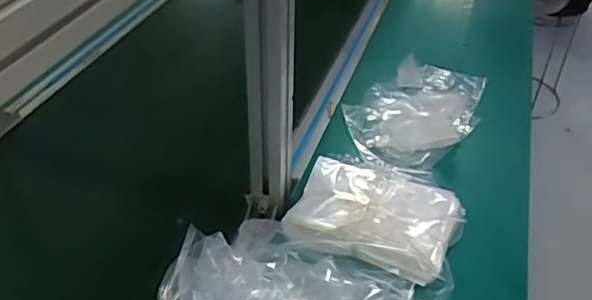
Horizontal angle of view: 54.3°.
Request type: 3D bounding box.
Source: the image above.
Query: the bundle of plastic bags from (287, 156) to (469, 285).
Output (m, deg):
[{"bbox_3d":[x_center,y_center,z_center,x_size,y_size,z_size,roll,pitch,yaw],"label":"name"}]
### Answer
[{"bbox_3d":[0.098,0.077,0.697,0.190,0.023,0.140,14,43,16],"label":"bundle of plastic bags"}]

